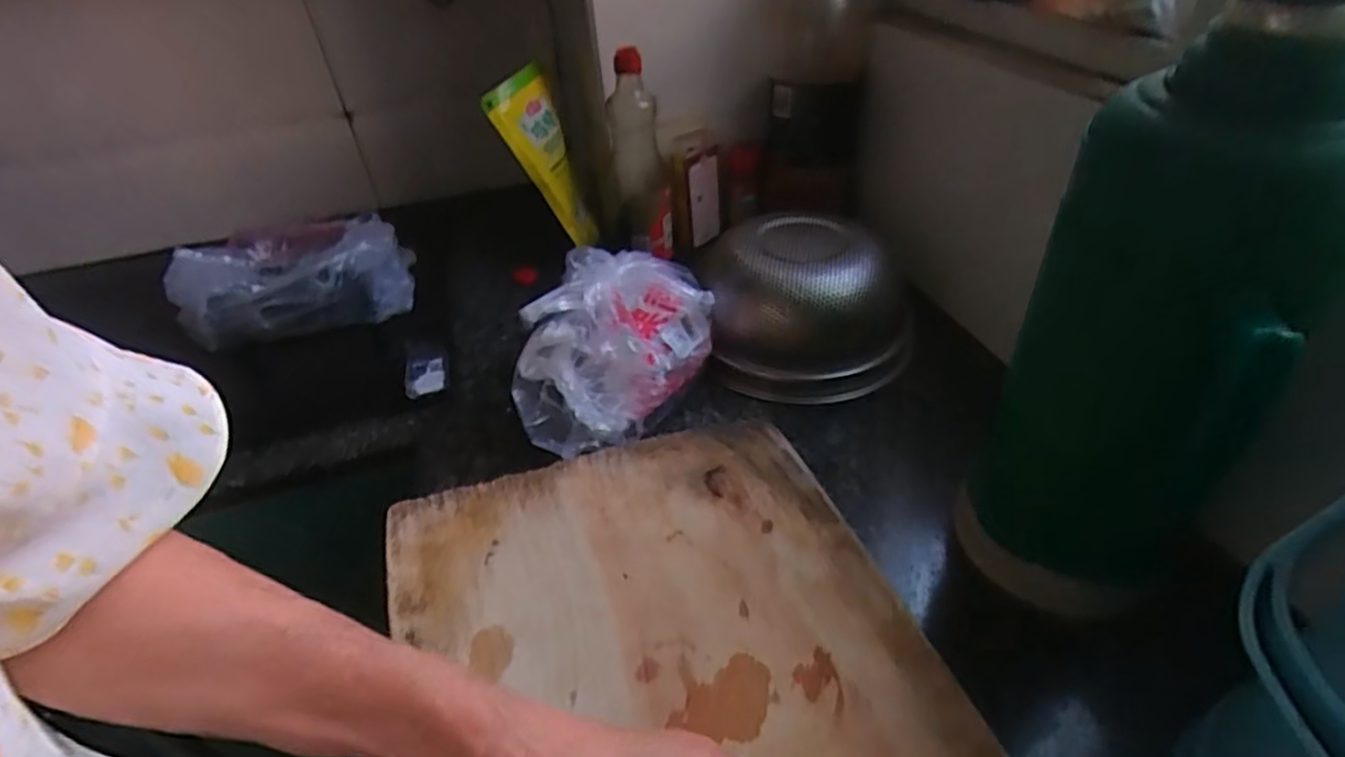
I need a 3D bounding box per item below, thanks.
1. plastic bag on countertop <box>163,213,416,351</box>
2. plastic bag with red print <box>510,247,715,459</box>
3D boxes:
[{"bbox_3d":[-0.426,-0.112,0.763,0.228,0.091,0.147,-13,41,-7],"label":"plastic bag on countertop"},{"bbox_3d":[-0.054,-0.032,0.565,0.113,0.099,0.193,17,44,23],"label":"plastic bag with red print"}]

